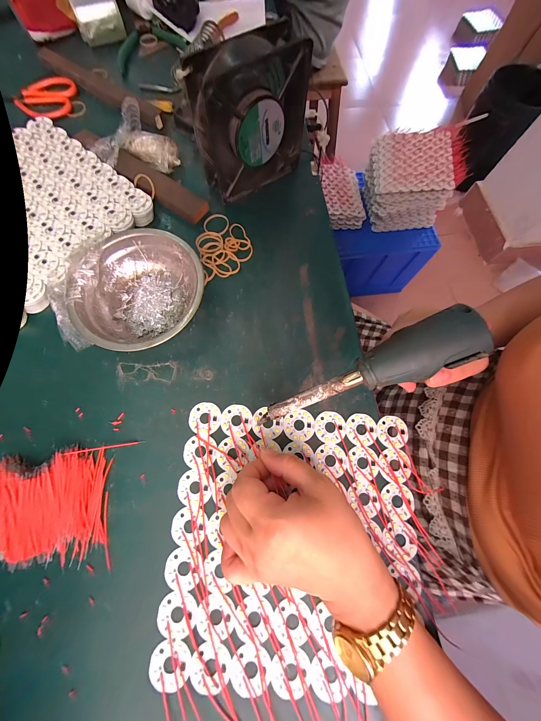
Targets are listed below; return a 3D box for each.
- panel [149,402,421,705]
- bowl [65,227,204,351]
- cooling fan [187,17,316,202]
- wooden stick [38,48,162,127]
[{"bbox_3d":[0.021,0.152,0.220,0.212,0.004,0.210,4,73,-1],"label":"panel"},{"bbox_3d":[-0.134,-0.069,0.259,0.134,0.045,0.131,1,73,-2],"label":"bowl"},{"bbox_3d":[-0.022,-0.264,0.281,0.119,0.119,0.049,-36,78,-12],"label":"cooling fan"},{"bbox_3d":[-0.247,-0.396,0.359,0.222,0.024,0.021,35,75,8],"label":"wooden stick"}]

